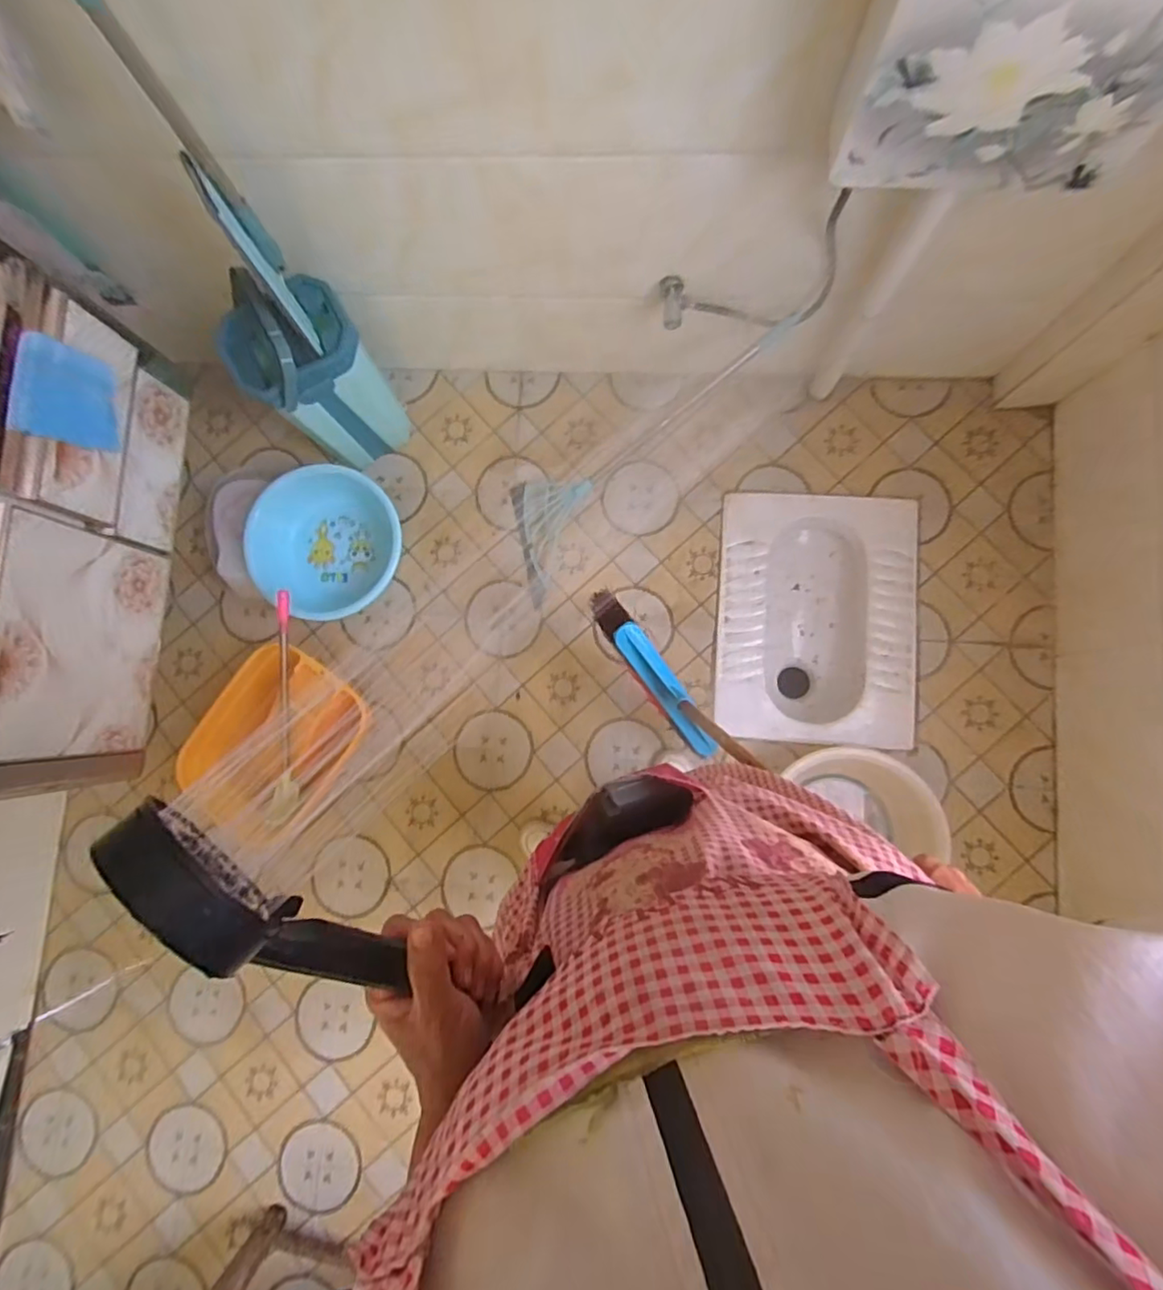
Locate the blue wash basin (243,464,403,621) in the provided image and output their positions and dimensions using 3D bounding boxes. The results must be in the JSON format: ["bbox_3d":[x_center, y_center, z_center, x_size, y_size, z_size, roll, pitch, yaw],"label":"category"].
[{"bbox_3d":[-0.581,-0.232,1.368,0.348,0.177,0.311,-37,83,-1],"label":"blue wash basin"}]

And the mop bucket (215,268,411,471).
[{"bbox_3d":[-0.526,-0.540,1.203,0.221,0.429,0.201,0,84,3],"label":"mop bucket"}]

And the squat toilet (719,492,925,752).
[{"bbox_3d":[0.530,-0.052,1.392,0.438,0.164,0.555,3,84,4],"label":"squat toilet"}]

